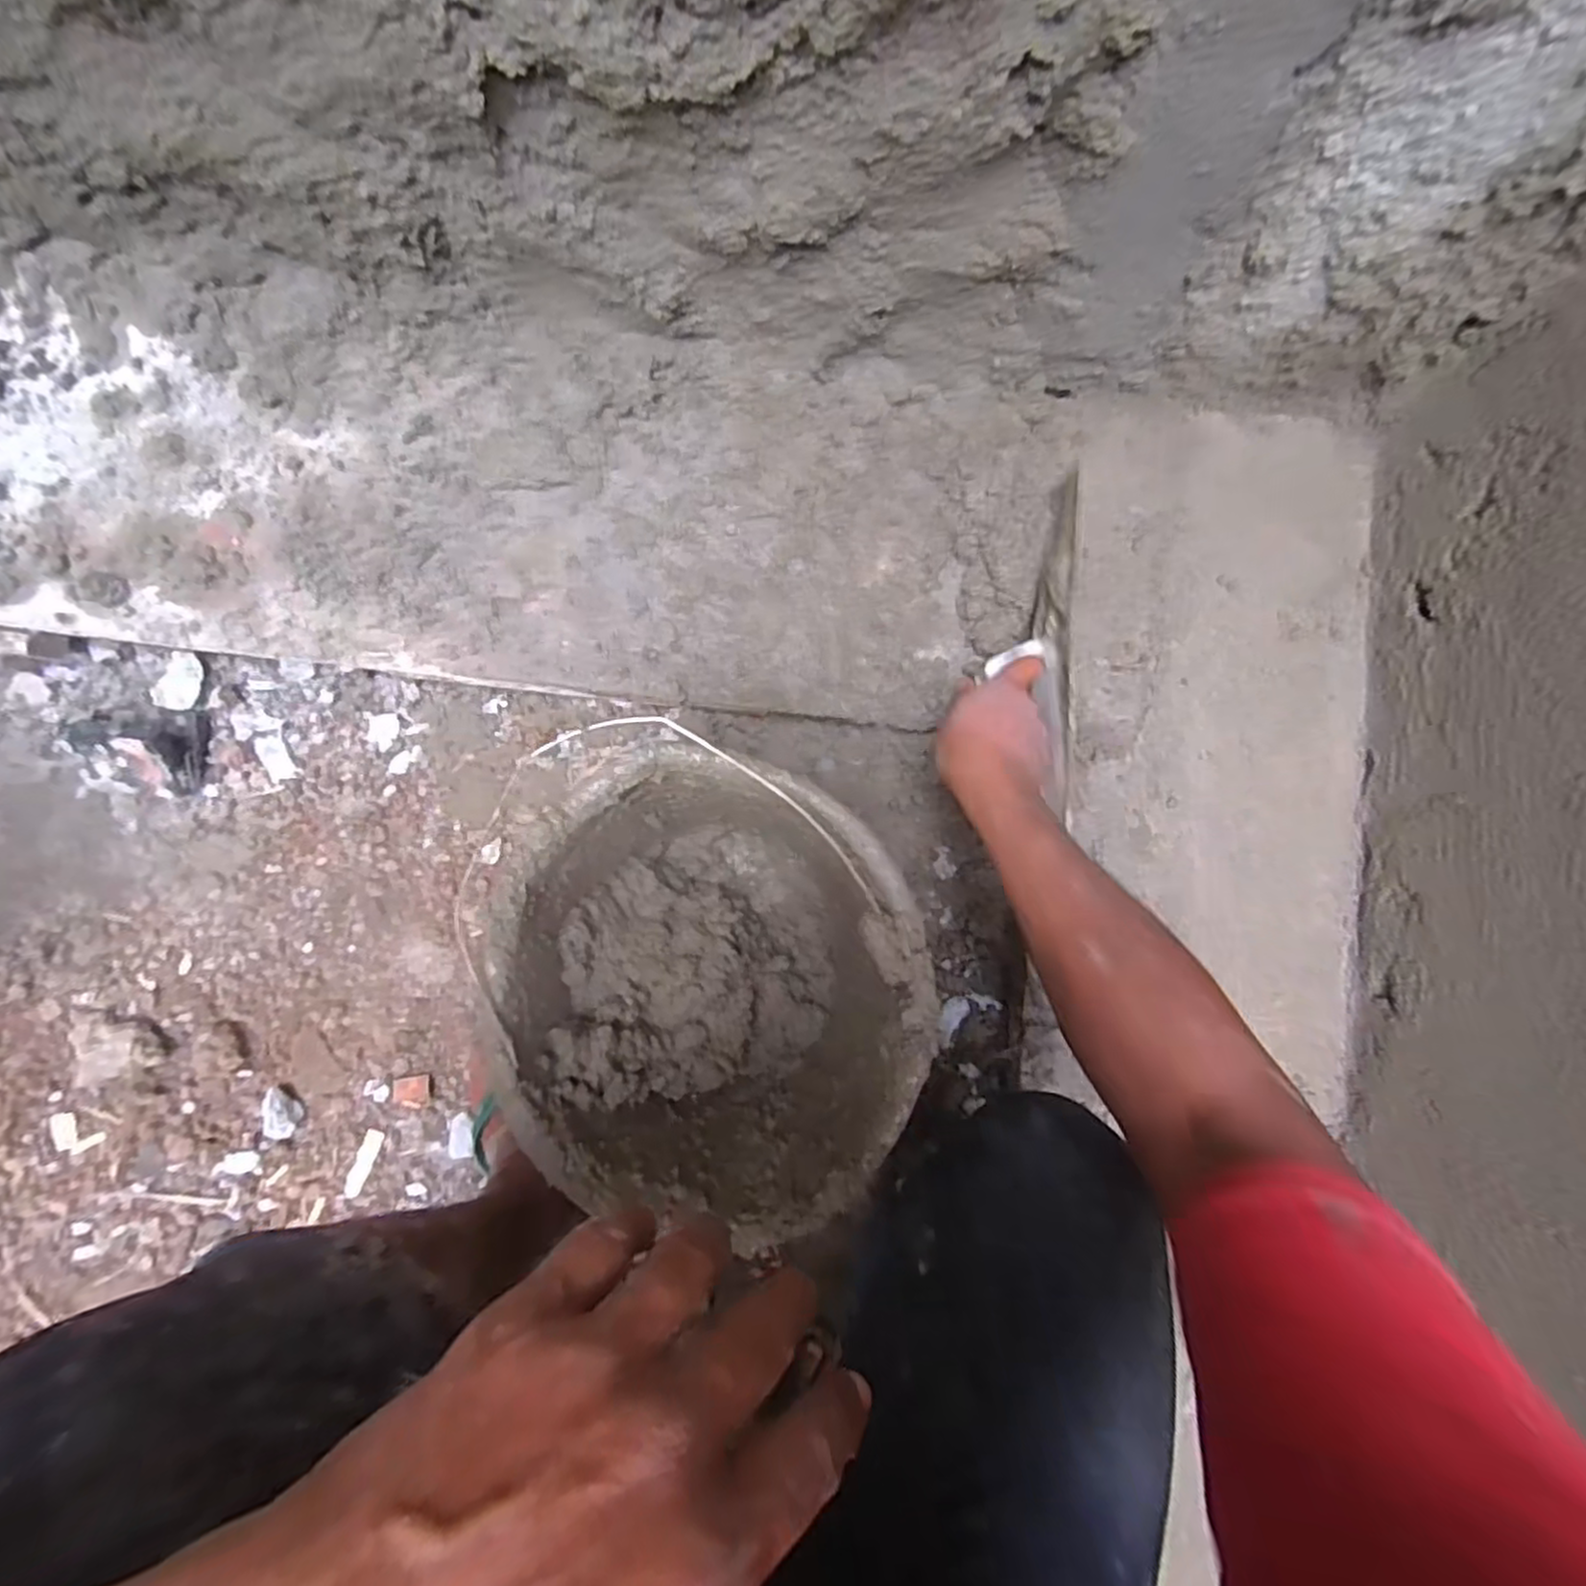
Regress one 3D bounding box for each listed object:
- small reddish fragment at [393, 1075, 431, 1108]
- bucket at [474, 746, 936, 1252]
[{"bbox_3d":[-0.341,0.268,0.650,0.032,0.006,0.030,-3,86,-7],"label":"small reddish fragment"},{"bbox_3d":[-0.056,0.123,0.547,0.270,0.218,0.277,1,86,-7],"label":"bucket"}]

